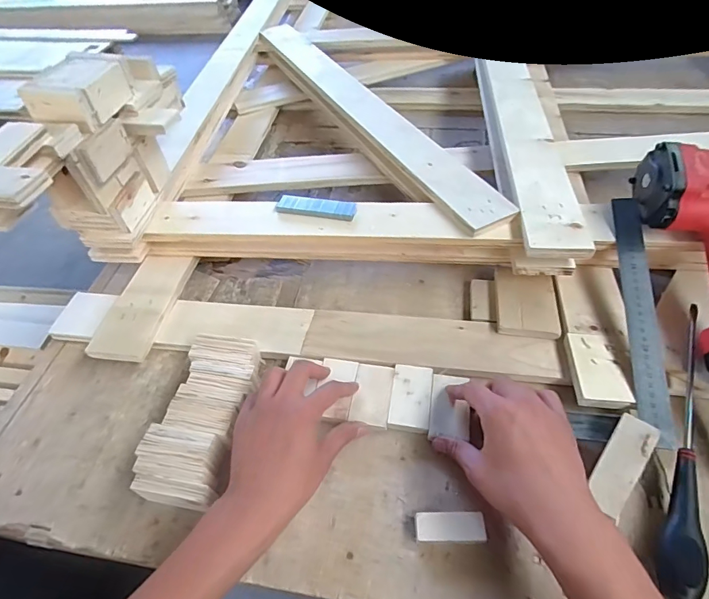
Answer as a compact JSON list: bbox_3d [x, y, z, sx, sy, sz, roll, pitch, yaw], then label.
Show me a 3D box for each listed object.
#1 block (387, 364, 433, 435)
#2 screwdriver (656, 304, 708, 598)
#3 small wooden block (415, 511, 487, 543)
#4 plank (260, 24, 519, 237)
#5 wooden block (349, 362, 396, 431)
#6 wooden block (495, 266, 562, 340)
[{"bbox_3d":[0.062,0.108,0.463,0.042,0.017,0.071,6,50,10],"label":"block"},{"bbox_3d":[0.322,0.129,0.410,0.030,0.031,0.301,21,54,22],"label":"screwdriver"},{"bbox_3d":[0.085,0.203,0.376,0.059,0.020,0.024,-2,49,4],"label":"small wooden block"},{"bbox_3d":[-0.005,-0.352,0.751,0.067,0.032,0.771,-24,53,-14],"label":"plank"},{"bbox_3d":[0.020,0.107,0.470,0.041,0.017,0.069,6,50,10],"label":"wooden block"},{"bbox_3d":[0.213,0.000,0.526,0.071,0.009,0.108,7,50,11],"label":"wooden block"}]

